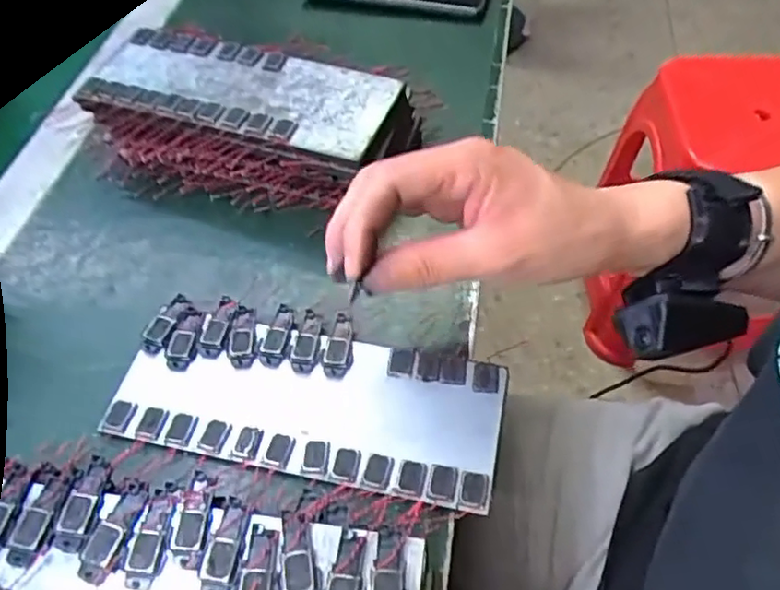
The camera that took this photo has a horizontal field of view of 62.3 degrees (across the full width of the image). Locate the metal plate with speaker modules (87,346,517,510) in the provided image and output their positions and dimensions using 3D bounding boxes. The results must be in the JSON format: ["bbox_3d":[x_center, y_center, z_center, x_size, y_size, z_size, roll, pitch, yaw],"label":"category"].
[{"bbox_3d":[-0.042,0.057,0.341,0.201,0.010,0.081,9,55,8],"label":"metal plate with speaker modules"}]

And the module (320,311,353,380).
[{"bbox_3d":[-0.030,0.025,0.358,0.017,0.008,0.044,-4,54,-1],"label":"module"}]

